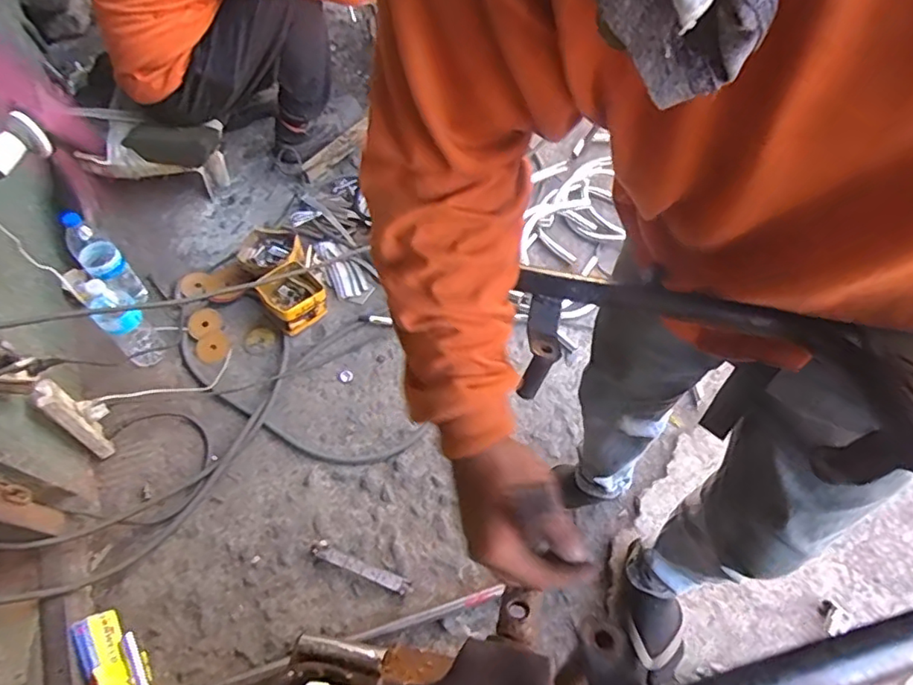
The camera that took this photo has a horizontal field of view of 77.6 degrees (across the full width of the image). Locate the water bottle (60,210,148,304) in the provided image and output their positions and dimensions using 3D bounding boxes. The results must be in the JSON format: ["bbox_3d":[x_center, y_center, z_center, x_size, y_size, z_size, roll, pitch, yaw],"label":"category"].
[{"bbox_3d":[-0.755,-0.173,1.215,0.075,0.275,0.077,-40,68,-18],"label":"water bottle"}]

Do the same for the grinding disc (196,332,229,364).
[{"bbox_3d":[-0.545,0.013,1.275,0.069,0.004,0.063,6,63,-13],"label":"grinding disc"}]

